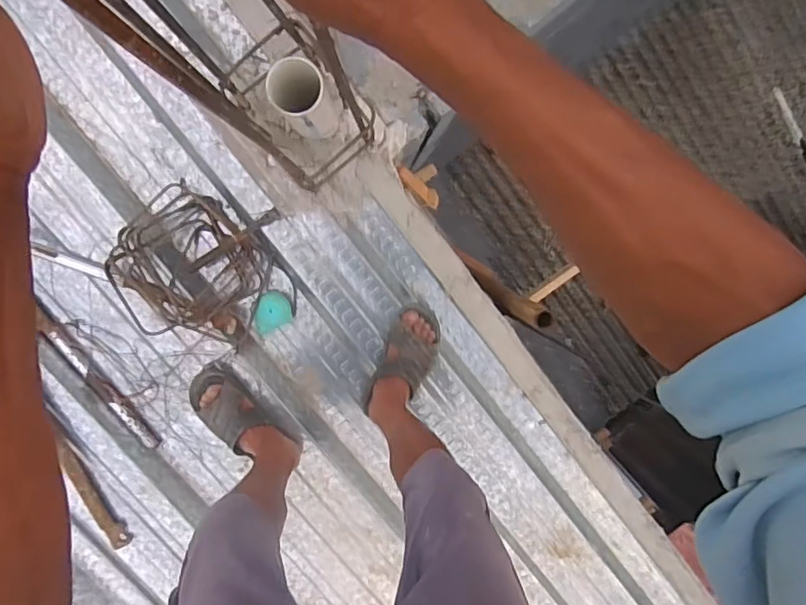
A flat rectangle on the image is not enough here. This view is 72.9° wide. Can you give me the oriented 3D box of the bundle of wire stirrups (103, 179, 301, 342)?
[{"bbox_3d":[-0.417,-0.048,1.132,0.346,0.078,0.280,39,94,-8],"label":"bundle of wire stirrups"}]

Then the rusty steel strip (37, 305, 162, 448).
[{"bbox_3d":[-0.654,0.178,1.180,0.038,0.021,0.353,-37,99,2],"label":"rusty steel strip"}]

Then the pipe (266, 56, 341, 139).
[{"bbox_3d":[-0.171,-0.355,0.985,0.084,0.303,0.083,0,98,-3],"label":"pipe"}]

